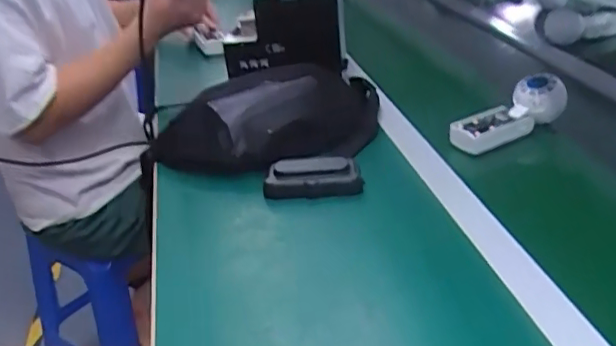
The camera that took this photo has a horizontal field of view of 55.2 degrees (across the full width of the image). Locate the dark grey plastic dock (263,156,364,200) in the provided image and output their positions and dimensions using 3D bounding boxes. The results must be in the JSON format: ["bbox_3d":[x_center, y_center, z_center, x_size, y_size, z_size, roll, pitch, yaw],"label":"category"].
[{"bbox_3d":[0.007,0.006,0.652,0.107,0.047,0.028,-2,32,0],"label":"dark grey plastic dock"}]

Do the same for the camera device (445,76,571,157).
[{"bbox_3d":[0.262,-0.075,0.769,0.173,0.057,0.051,-28,38,-12],"label":"camera device"}]

